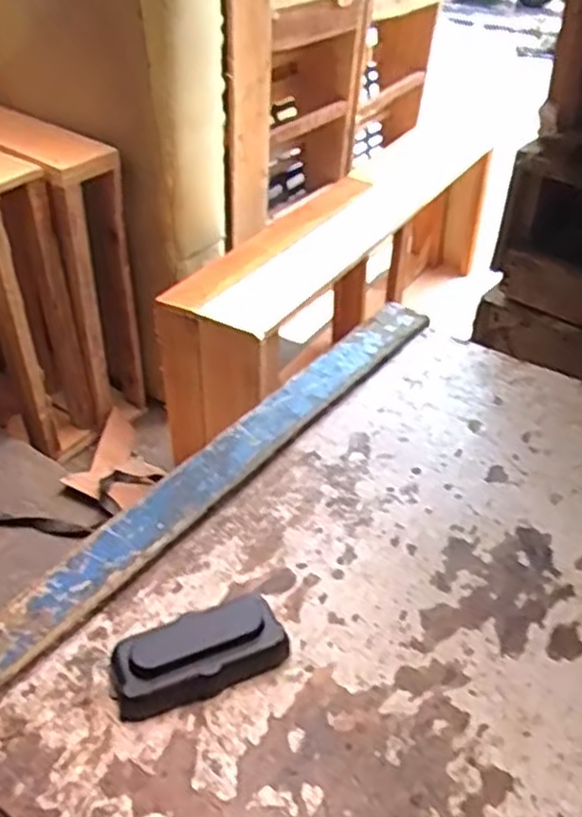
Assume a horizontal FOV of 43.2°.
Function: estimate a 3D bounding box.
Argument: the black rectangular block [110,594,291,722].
[{"bbox_3d":[-0.058,0.154,0.462,0.107,0.021,0.049,-16,41,-19],"label":"black rectangular block"}]

